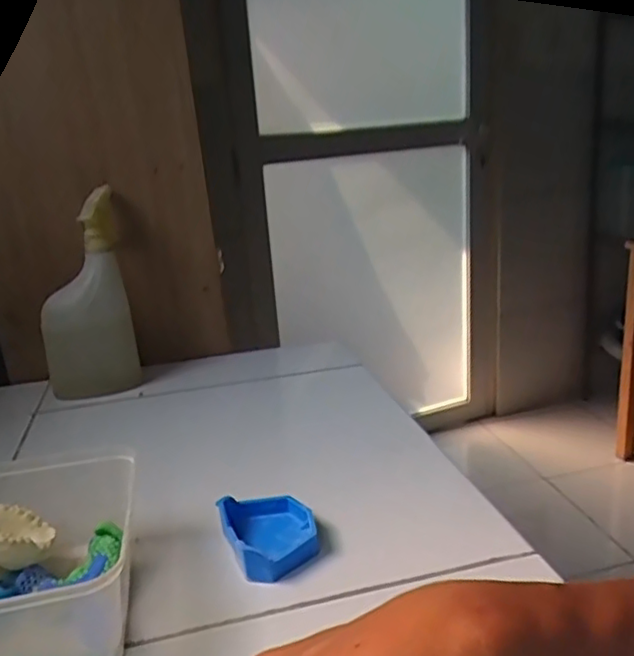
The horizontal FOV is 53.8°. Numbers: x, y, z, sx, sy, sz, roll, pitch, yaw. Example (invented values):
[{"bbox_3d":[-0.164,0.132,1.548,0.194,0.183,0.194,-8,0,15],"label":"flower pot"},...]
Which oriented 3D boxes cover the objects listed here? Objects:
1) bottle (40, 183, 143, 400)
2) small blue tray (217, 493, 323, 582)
[{"bbox_3d":[-0.285,-0.034,0.766,0.108,0.228,0.059,-12,20,-22],"label":"bottle"},{"bbox_3d":[-0.034,0.151,0.463,0.062,0.025,0.079,-10,19,-21],"label":"small blue tray"}]

